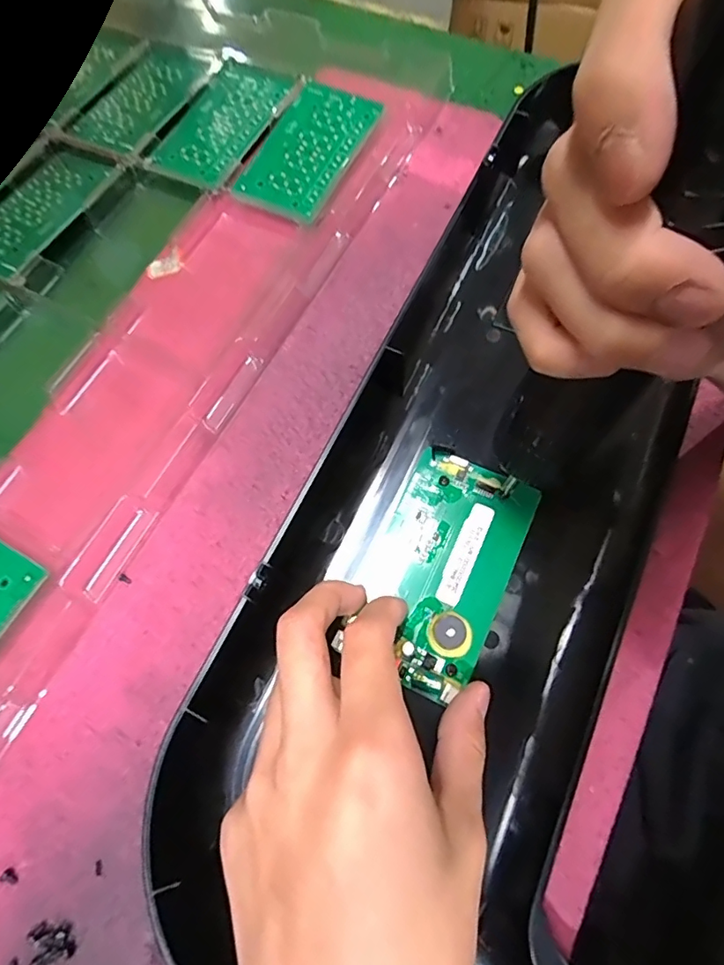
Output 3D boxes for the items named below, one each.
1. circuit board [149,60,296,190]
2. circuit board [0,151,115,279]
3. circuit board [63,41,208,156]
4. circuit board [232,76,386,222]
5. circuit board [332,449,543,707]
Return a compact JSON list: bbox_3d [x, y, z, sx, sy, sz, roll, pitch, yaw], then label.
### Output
[{"bbox_3d":[-0.096,-0.251,0.362,0.063,0.008,0.117,24,72,11],"label":"circuit board"},{"bbox_3d":[-0.215,-0.179,0.343,0.059,0.005,0.105,27,72,11],"label":"circuit board"},{"bbox_3d":[-0.160,-0.283,0.383,0.067,0.009,0.113,23,72,10],"label":"circuit board"},{"bbox_3d":[-0.035,-0.219,0.343,0.061,0.004,0.106,23,75,10],"label":"circuit board"},{"bbox_3d":[0.035,0.036,0.238,0.062,0.008,0.104,25,72,11],"label":"circuit board"}]

